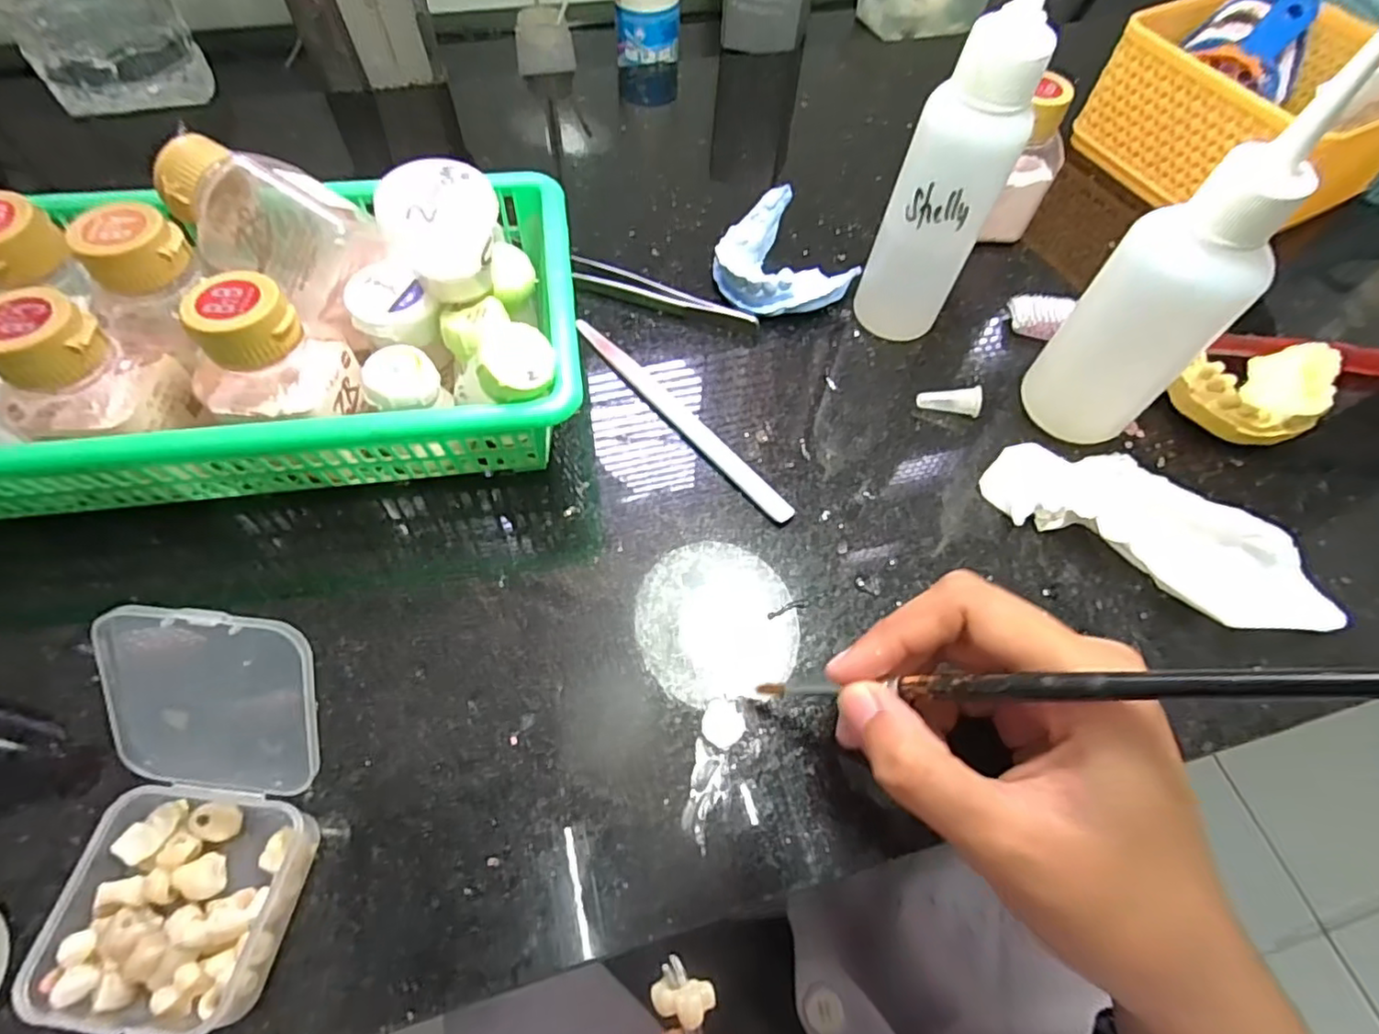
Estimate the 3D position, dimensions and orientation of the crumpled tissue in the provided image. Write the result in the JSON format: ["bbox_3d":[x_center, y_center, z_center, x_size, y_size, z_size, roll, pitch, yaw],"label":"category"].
[{"bbox_3d":[0.187,0.001,0.254,0.129,0.017,0.054,27,62,12],"label":"crumpled tissue"}]

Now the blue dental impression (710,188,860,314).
[{"bbox_3d":[0.041,-0.125,0.315,0.058,0.023,0.068,-30,66,-18],"label":"blue dental impression"}]

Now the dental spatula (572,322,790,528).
[{"bbox_3d":[-0.005,-0.045,0.277,0.010,0.005,0.134,-37,68,-21],"label":"dental spatula"}]

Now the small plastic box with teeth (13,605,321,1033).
[{"bbox_3d":[-0.137,0.080,0.170,0.055,0.057,0.094,8,60,2],"label":"small plastic box with teeth"}]

